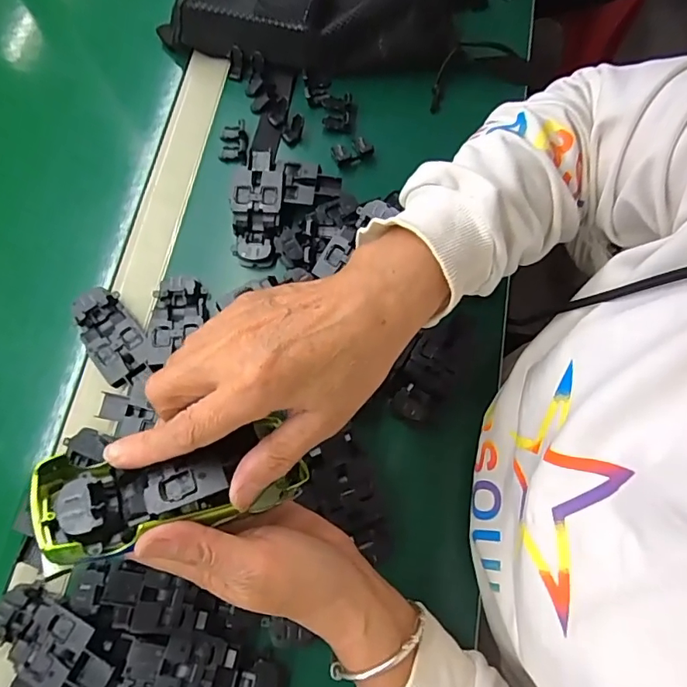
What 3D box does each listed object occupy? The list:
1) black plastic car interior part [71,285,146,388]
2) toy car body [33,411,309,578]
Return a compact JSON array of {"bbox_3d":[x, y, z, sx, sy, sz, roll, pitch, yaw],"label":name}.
[{"bbox_3d":[-0.187,-0.007,0.400,0.041,0.012,0.078,-35,79,-10],"label":"black plastic car interior part"},{"bbox_3d":[-0.084,0.072,0.248,0.126,0.025,0.049,-11,73,-6],"label":"toy car body"}]

